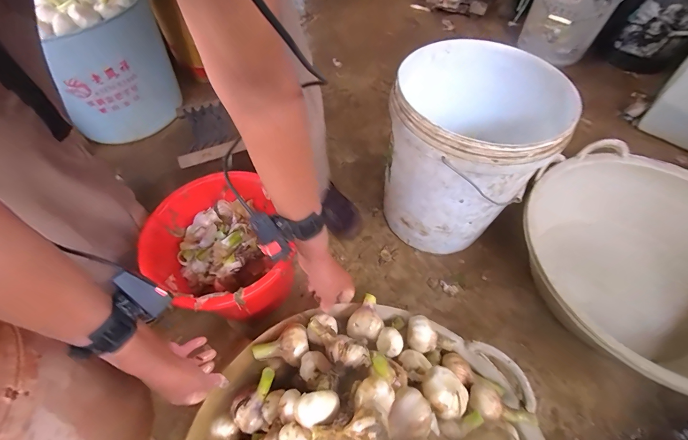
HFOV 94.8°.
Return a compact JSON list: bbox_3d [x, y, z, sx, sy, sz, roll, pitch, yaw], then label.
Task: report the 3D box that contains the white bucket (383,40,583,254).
[{"bbox_3d":[0.257,-0.128,0.706,0.289,0.356,0.299,0,56,0],"label":"white bucket"}]

